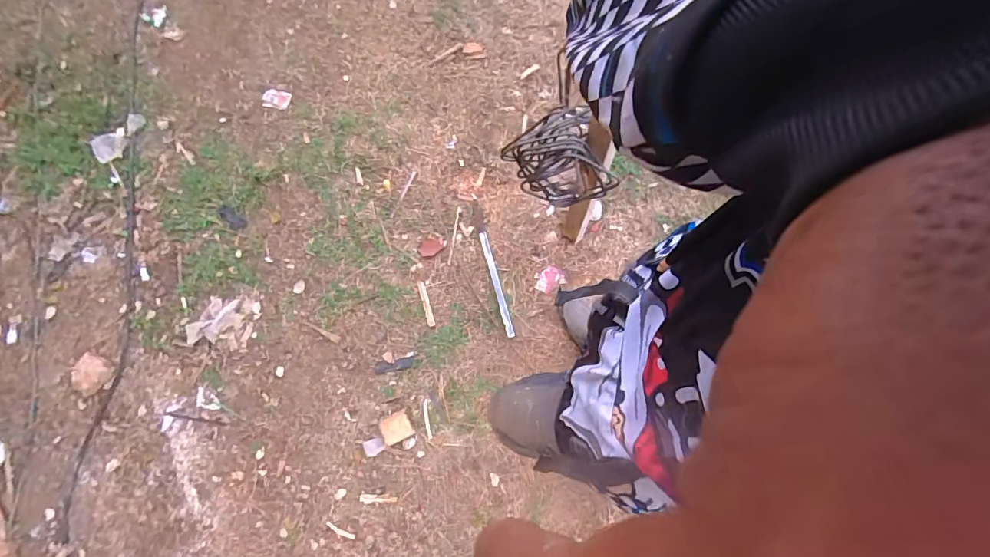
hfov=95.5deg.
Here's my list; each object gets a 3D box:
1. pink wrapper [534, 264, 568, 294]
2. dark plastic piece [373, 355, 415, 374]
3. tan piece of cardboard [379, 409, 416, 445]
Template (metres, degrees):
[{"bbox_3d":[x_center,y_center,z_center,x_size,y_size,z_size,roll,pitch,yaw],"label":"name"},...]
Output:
[{"bbox_3d":[0.166,0.004,1.395,0.094,0.010,0.072,-33,80,-8],"label":"pink wrapper"},{"bbox_3d":[-0.300,0.258,1.338,0.123,0.004,0.037,-10,77,-3],"label":"dark plastic piece"},{"bbox_3d":[-0.284,0.428,1.294,0.084,0.013,0.076,-25,79,-7],"label":"tan piece of cardboard"}]

